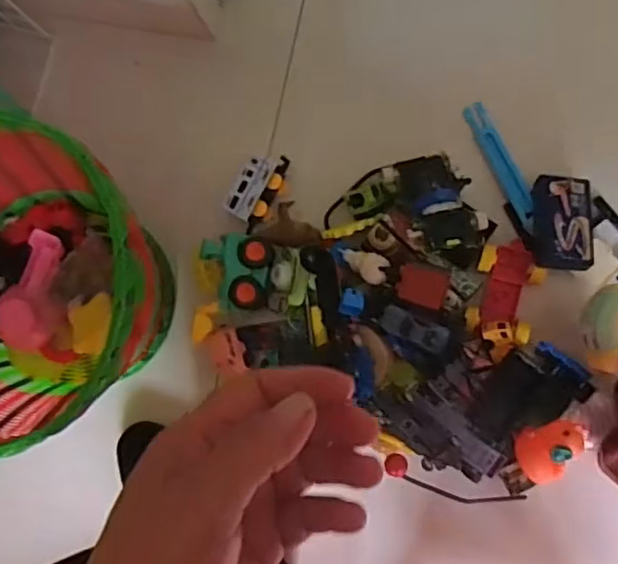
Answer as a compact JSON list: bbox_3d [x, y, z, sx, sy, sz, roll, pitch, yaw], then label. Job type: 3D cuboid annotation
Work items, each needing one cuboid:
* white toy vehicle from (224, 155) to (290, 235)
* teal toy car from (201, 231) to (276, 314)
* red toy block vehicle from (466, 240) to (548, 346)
[{"bbox_3d":[-0.052,-0.099,0.697,0.042,0.044,0.084,35,90,9],"label":"white toy vehicle"},{"bbox_3d":[-0.077,-0.011,0.661,0.065,0.035,0.077,7,86,8],"label":"teal toy car"},{"bbox_3d":[0.196,0.008,0.642,0.062,0.045,0.103,15,87,9],"label":"red toy block vehicle"}]

